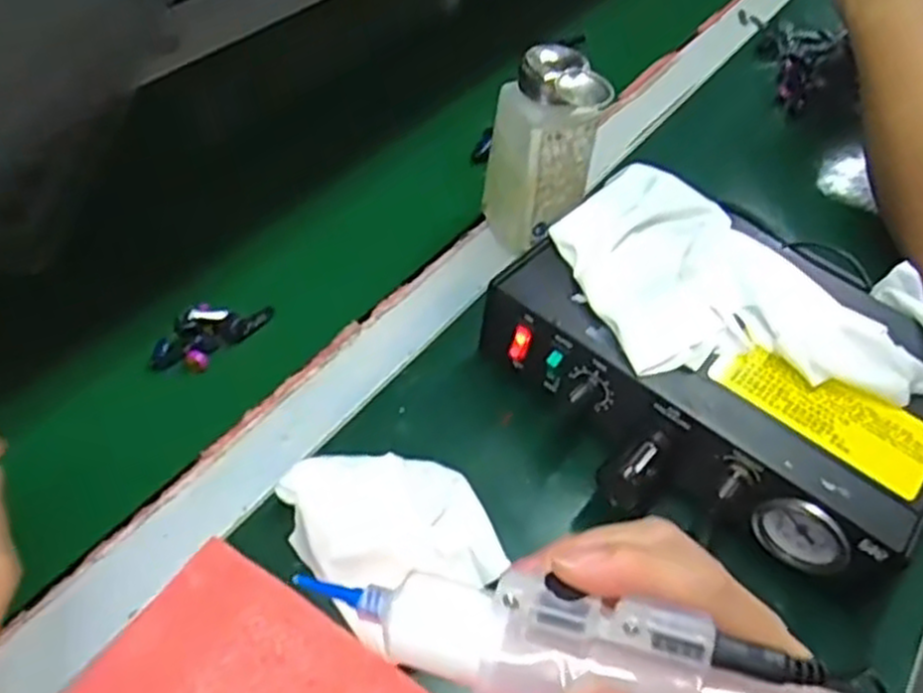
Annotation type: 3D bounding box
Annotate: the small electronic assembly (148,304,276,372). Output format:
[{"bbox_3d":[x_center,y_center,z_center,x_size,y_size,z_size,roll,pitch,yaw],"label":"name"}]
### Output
[{"bbox_3d":[-0.145,-0.009,0.454,0.030,0.019,0.069,30,52,18],"label":"small electronic assembly"}]

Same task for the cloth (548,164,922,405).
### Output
[{"bbox_3d":[0.134,-0.025,0.429,0.123,0.022,0.202,-25,56,-26],"label":"cloth"}]

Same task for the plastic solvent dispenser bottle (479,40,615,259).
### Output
[{"bbox_3d":[0.052,-0.121,0.498,0.050,0.124,0.053,-12,51,-17],"label":"plastic solvent dispenser bottle"}]

